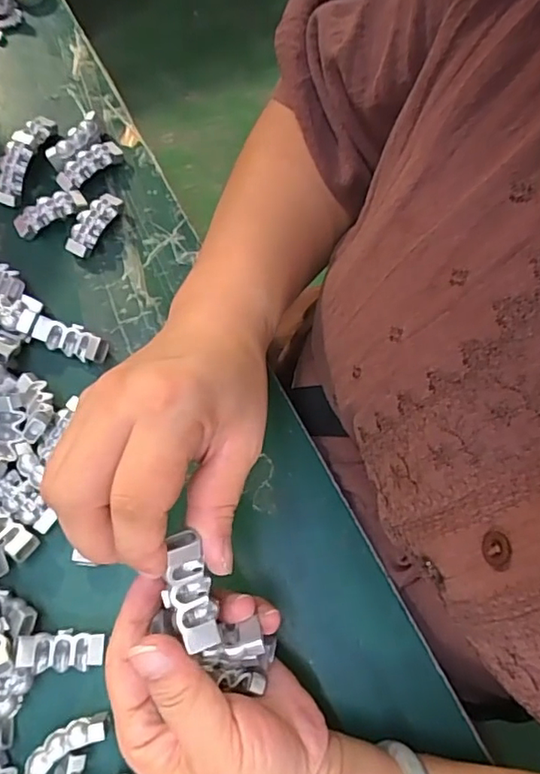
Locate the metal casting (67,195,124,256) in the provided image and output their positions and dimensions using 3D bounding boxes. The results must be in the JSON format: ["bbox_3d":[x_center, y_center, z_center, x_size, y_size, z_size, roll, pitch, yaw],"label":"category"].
[{"bbox_3d":[-0.117,-0.108,0.359,0.018,0.016,0.048,32,74,10],"label":"metal casting"}]

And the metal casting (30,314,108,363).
[{"bbox_3d":[-0.123,-0.029,0.335,0.047,0.015,0.018,20,73,6],"label":"metal casting"}]

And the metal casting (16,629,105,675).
[{"bbox_3d":[-0.109,0.138,0.280,0.041,0.009,0.020,8,72,-17],"label":"metal casting"}]

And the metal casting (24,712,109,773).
[{"bbox_3d":[-0.102,0.179,0.269,0.048,0.016,0.016,-35,75,-11],"label":"metal casting"}]

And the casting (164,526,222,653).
[{"bbox_3d":[-0.031,0.080,0.213,0.015,0.014,0.044,-11,94,-1],"label":"casting"}]

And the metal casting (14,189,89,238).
[{"bbox_3d":[-0.148,-0.117,0.359,0.049,0.014,0.016,-30,74,-10],"label":"metal casting"}]

